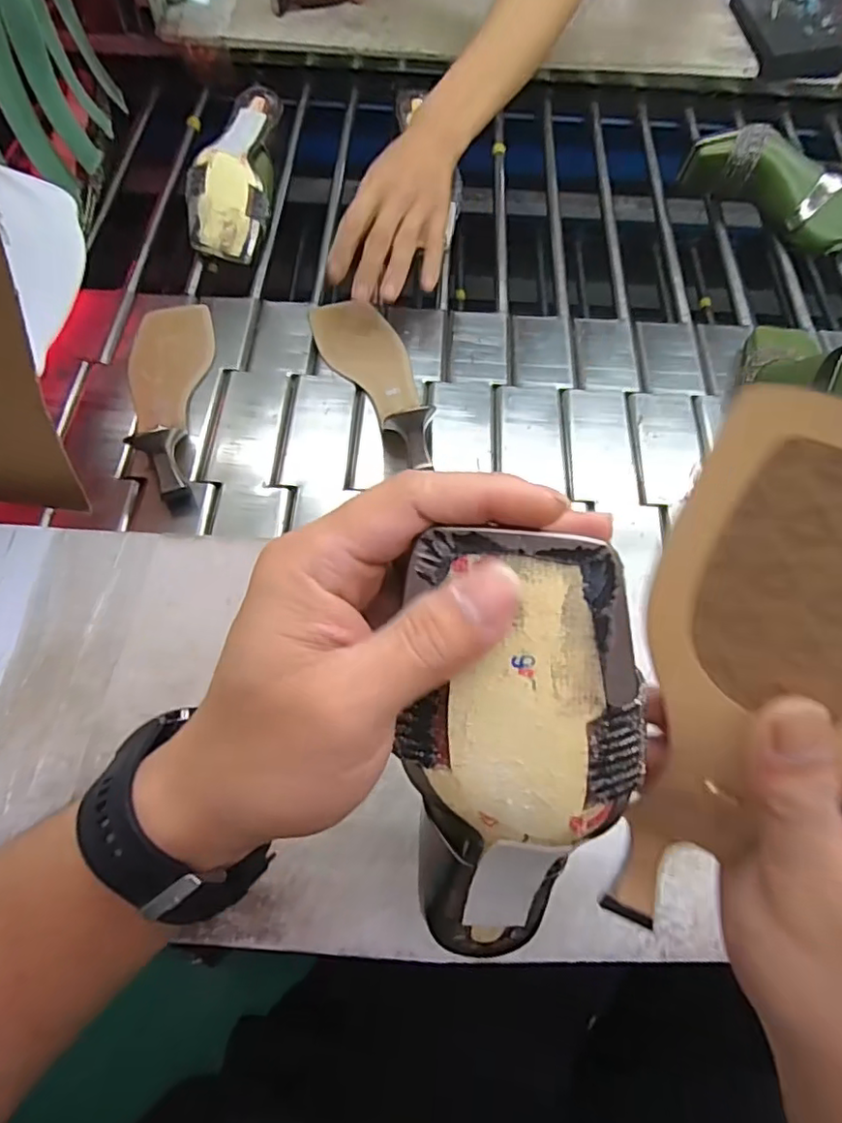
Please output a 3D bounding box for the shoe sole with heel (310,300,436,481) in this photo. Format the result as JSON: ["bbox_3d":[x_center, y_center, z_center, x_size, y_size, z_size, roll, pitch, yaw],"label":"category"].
[{"bbox_3d":[-0.039,-0.178,0.541,0.072,0.049,0.222,-20,66,-12],"label":"shoe sole with heel"}]

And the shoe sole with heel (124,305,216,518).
[{"bbox_3d":[-0.218,-0.158,0.515,0.073,0.056,0.222,-12,65,-8],"label":"shoe sole with heel"}]

